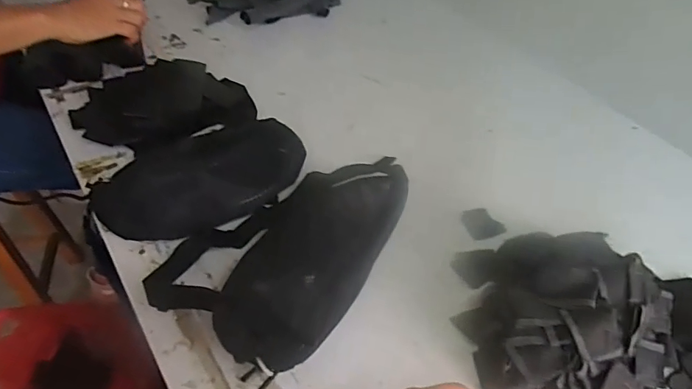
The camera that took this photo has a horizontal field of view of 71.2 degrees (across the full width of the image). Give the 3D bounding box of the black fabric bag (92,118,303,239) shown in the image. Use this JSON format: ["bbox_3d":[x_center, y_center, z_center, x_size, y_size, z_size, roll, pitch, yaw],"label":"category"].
[{"bbox_3d":[-0.175,-0.025,0.634,0.285,0.094,0.123,-23,53,-26],"label":"black fabric bag"}]

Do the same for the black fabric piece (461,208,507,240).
[{"bbox_3d":[0.188,0.037,0.657,0.051,0.009,0.051,-11,48,-15],"label":"black fabric piece"}]

